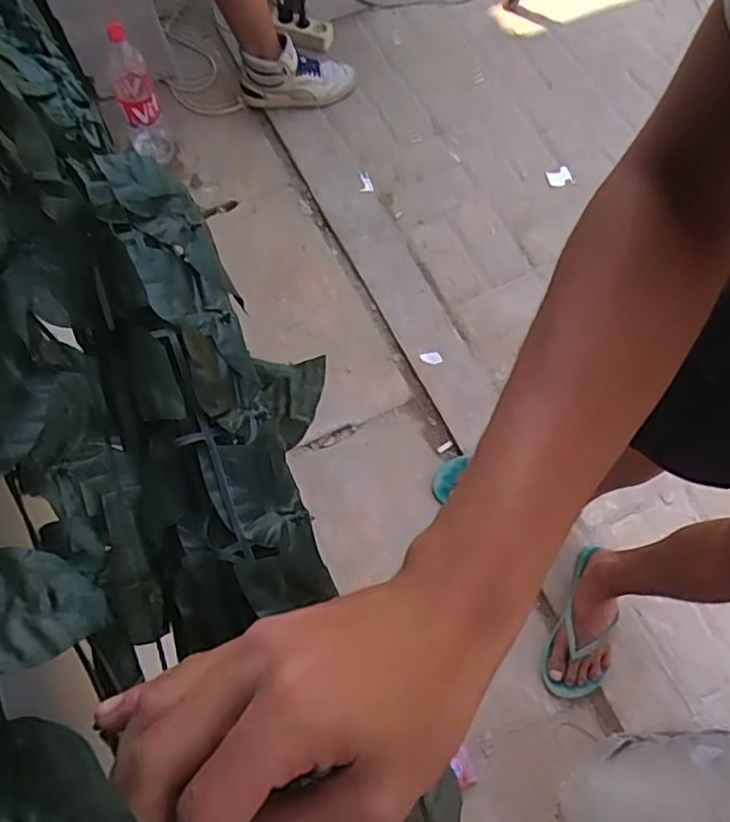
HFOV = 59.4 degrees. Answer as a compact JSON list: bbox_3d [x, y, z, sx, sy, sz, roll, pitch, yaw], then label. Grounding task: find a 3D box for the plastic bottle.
[{"bbox_3d":[-0.477,-0.646,1.343,0.092,0.318,0.096,-22,72,-7],"label":"plastic bottle"}]

